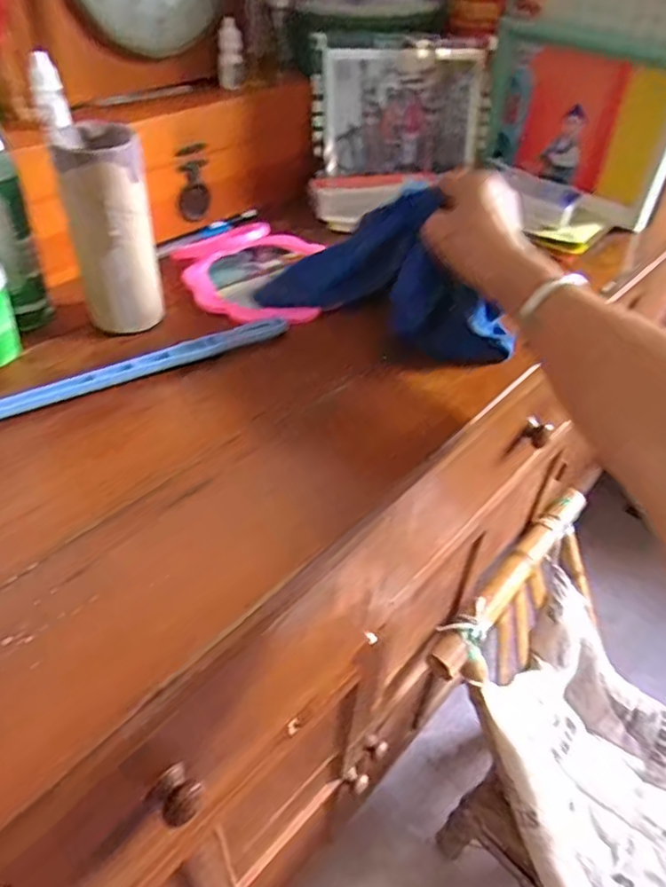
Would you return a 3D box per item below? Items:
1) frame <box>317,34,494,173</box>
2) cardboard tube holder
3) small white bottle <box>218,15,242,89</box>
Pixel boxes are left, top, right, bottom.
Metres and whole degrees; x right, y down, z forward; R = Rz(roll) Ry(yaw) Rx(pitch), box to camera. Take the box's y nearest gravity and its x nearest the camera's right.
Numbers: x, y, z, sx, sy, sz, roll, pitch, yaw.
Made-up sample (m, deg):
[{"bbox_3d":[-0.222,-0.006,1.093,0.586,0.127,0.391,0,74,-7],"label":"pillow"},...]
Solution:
[{"bbox_3d":[0.074,-0.357,0.664,0.183,0.127,0.025,-10,47,-14],"label":"frame"},{"bbox_3d":[-0.168,-0.160,0.475,0.060,0.142,0.053,-13,47,-17],"label":"cardboard tube holder"},{"bbox_3d":[-0.096,-0.365,0.580,0.019,0.055,0.016,9,45,4],"label":"small white bottle"}]

